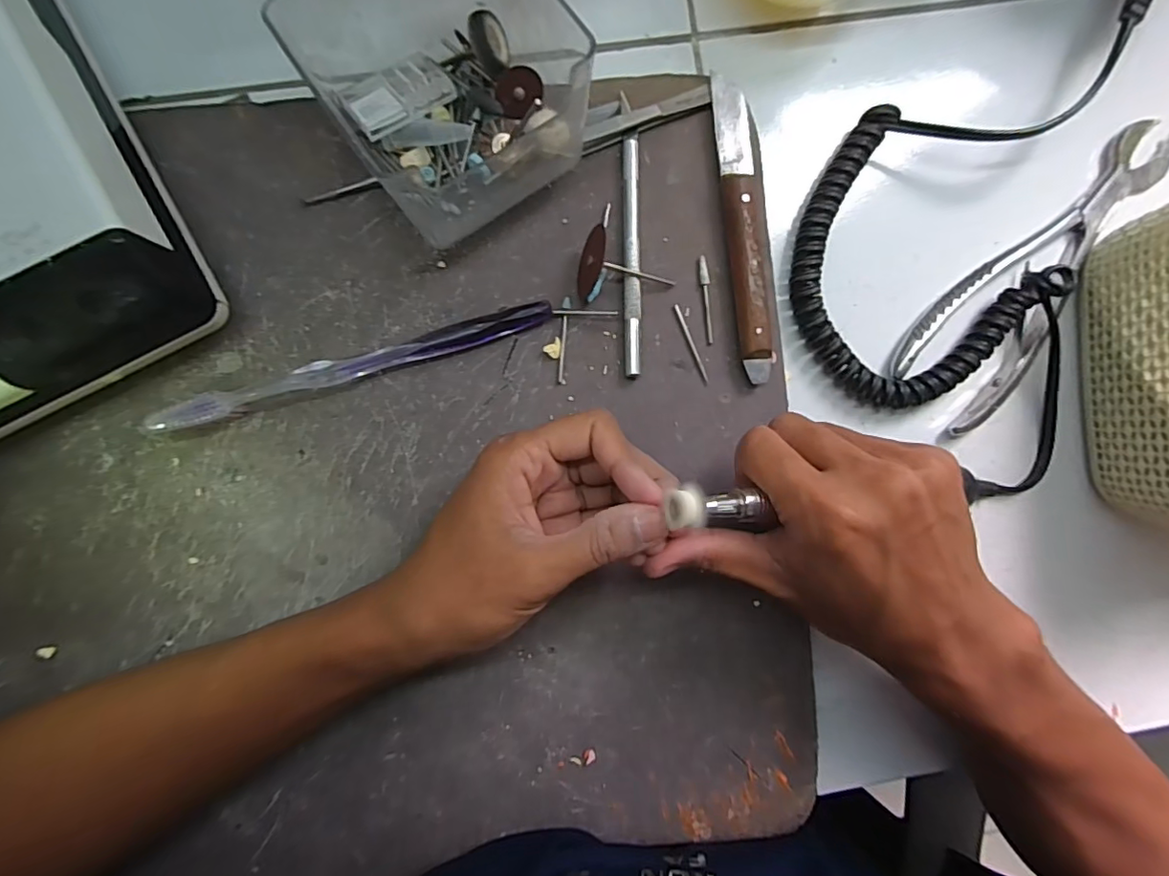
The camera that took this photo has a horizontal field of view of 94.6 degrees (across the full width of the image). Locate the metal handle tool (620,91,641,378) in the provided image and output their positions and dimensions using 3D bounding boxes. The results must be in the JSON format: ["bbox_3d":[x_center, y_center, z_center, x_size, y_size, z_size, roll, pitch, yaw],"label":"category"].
[{"bbox_3d":[0.024,-0.100,0.268,0.008,0.008,0.136,-1,91,-4],"label":"metal handle tool"}]

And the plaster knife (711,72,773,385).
[{"bbox_3d":[0.081,-0.103,0.269,0.022,0.014,0.147,-7,91,-3],"label":"plaster knife"}]

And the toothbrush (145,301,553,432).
[{"bbox_3d":[-0.106,-0.035,0.255,0.184,0.020,0.014,-19,92,-3],"label":"toothbrush"}]

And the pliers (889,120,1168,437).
[{"bbox_3d":[0.237,-0.092,0.280,0.058,0.014,0.192,40,88,-3],"label":"pliers"}]

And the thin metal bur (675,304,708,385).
[{"bbox_3d":[0.055,-0.048,0.273,0.004,0.004,0.043,-22,92,-3],"label":"thin metal bur"}]

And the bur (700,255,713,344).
[{"bbox_3d":[0.062,-0.070,0.272,0.005,0.004,0.043,-4,91,-3],"label":"bur"}]

